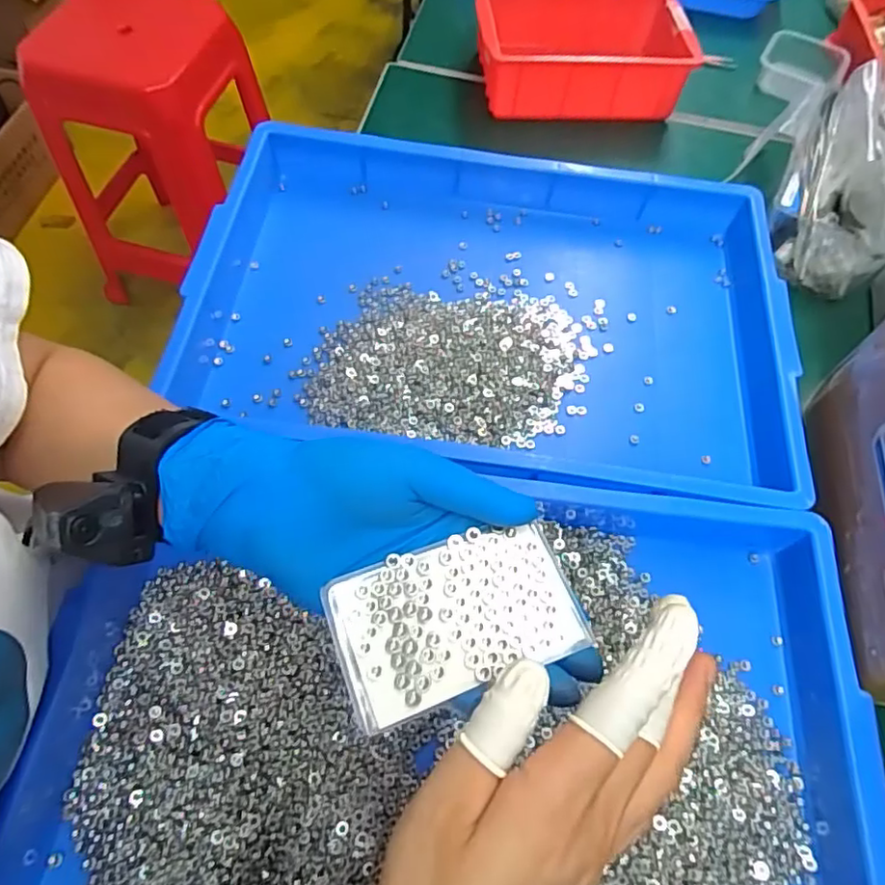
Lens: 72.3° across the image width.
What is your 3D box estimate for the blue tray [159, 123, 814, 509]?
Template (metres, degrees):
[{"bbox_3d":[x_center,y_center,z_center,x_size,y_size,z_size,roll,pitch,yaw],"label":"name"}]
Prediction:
[{"bbox_3d":[0.037,-0.108,0.466,0.437,0.044,0.288,7,63,1],"label":"blue tray"}]

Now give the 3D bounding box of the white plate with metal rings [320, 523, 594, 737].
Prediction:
[{"bbox_3d":[0.005,0.069,0.244,0.096,0.005,0.057,-18,65,-11],"label":"white plate with metal rings"}]

